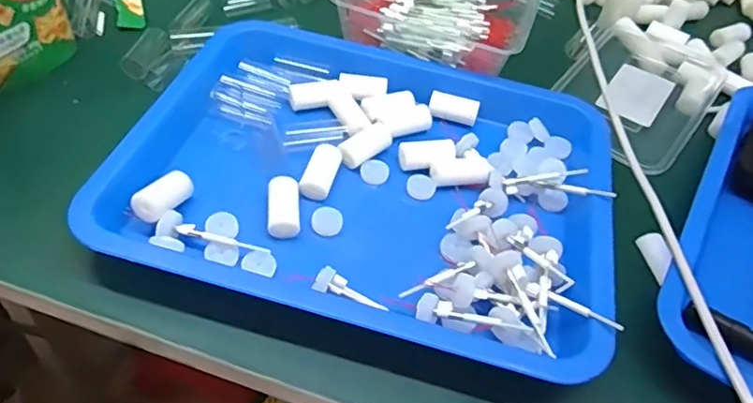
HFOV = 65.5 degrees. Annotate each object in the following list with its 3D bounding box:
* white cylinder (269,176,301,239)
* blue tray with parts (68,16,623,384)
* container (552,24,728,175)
[{"bbox_3d":[-0.062,0.004,0.394,0.020,0.017,0.043,1,49,-8],"label":"white cylinder"},{"bbox_3d":[0.000,-0.023,0.415,0.327,0.033,0.247,15,49,7],"label":"blue tray with parts"},{"bbox_3d":[0.235,-0.101,0.531,0.120,0.021,0.205,33,52,20],"label":"container"}]

